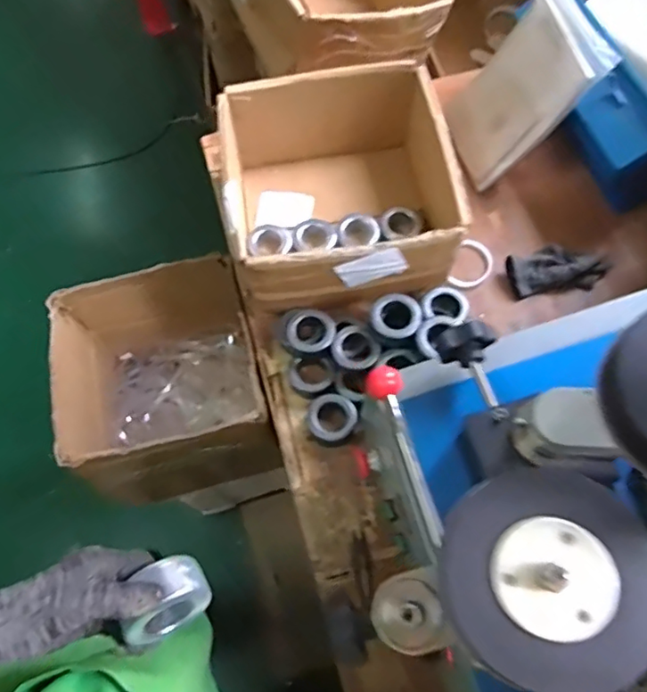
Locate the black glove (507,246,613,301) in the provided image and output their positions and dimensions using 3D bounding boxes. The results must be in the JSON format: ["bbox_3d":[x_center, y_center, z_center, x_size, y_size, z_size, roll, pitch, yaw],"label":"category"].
[{"bbox_3d":[0.371,-0.125,0.910,0.147,0.036,0.081,-15,66,-4],"label":"black glove"}]

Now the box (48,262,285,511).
[{"bbox_3d":[-0.264,0.072,1.016,0.306,0.294,0.316,-14,66,-3],"label":"box"}]

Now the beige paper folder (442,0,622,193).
[{"bbox_3d":[0.307,-0.406,0.907,0.030,0.271,0.179,-9,67,-39],"label":"beige paper folder"}]

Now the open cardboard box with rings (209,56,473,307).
[{"bbox_3d":[0.025,-0.237,0.901,0.369,0.185,0.352,-15,66,-4],"label":"open cardboard box with rings"}]

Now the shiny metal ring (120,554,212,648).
[{"bbox_3d":[-0.129,0.207,0.463,0.072,0.068,0.033,-37,51,-14],"label":"shiny metal ring"}]

